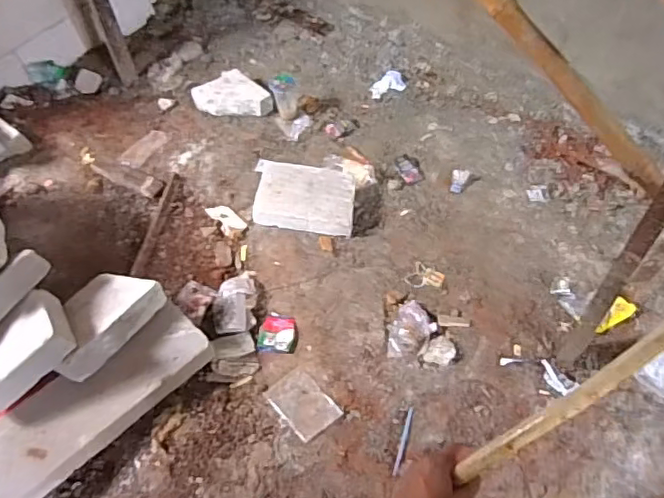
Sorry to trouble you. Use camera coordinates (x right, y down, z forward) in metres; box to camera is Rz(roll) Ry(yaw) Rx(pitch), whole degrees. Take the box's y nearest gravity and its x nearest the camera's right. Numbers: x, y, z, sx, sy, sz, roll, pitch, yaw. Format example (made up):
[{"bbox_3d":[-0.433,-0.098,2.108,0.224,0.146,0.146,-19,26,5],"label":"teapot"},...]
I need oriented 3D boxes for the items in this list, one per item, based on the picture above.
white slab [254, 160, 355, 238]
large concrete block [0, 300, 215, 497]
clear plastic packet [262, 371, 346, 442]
[{"bbox_3d":[-0.087,-0.164,1.781,0.335,0.068,0.251,10,58,9],"label":"white slab"},{"bbox_3d":[-0.566,0.367,1.361,0.590,0.130,0.175,-40,60,-20],"label":"large concrete block"},{"bbox_3d":[-0.072,0.383,1.431,0.117,0.014,0.169,-38,63,-20],"label":"clear plastic packet"}]

